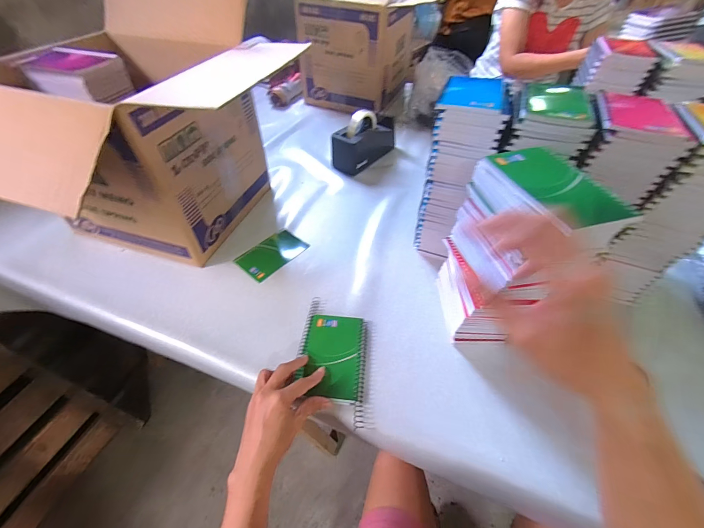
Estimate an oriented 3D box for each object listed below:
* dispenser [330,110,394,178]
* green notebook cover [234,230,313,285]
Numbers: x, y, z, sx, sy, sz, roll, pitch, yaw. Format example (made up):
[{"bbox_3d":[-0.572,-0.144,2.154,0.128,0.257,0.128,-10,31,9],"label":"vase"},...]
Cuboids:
[{"bbox_3d":[0.033,-0.334,0.814,0.078,0.114,0.190,28,55,23],"label":"dispenser"},{"bbox_3d":[-0.156,-0.020,0.612,0.084,0.004,0.127,35,57,27],"label":"green notebook cover"}]

